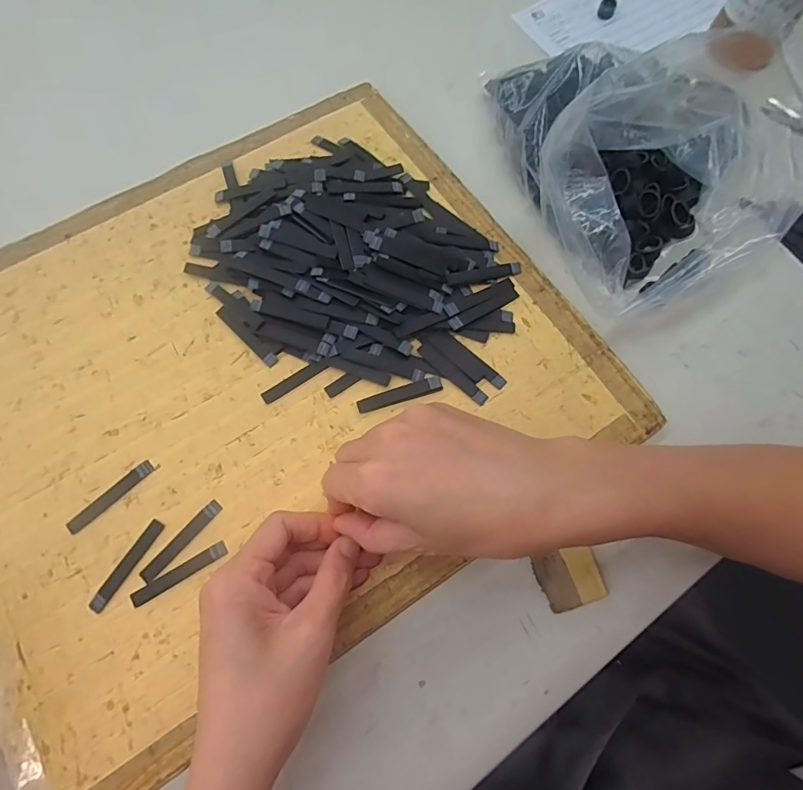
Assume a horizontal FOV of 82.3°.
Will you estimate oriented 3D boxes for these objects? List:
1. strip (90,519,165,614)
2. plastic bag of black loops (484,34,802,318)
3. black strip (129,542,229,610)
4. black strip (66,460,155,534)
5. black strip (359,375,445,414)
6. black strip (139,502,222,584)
[{"bbox_3d":[-0.172,0.106,0.288,0.009,0.004,0.060,31,74,8],"label":"strip"},{"bbox_3d":[0.159,-0.188,0.337,0.121,0.087,0.231,-19,73,-7],"label":"plastic bag of black loops"},{"bbox_3d":[-0.138,0.111,0.285,0.061,0.004,0.010,-30,75,-10],"label":"black strip"},{"bbox_3d":[-0.190,0.066,0.301,0.061,0.004,0.010,-43,78,-13],"label":"black strip"},{"bbox_3d":[-0.001,0.000,0.323,0.060,0.004,0.011,-17,73,-7],"label":"black strip"},{"bbox_3d":[-0.140,0.093,0.293,0.010,0.004,0.060,39,75,11],"label":"black strip"}]

